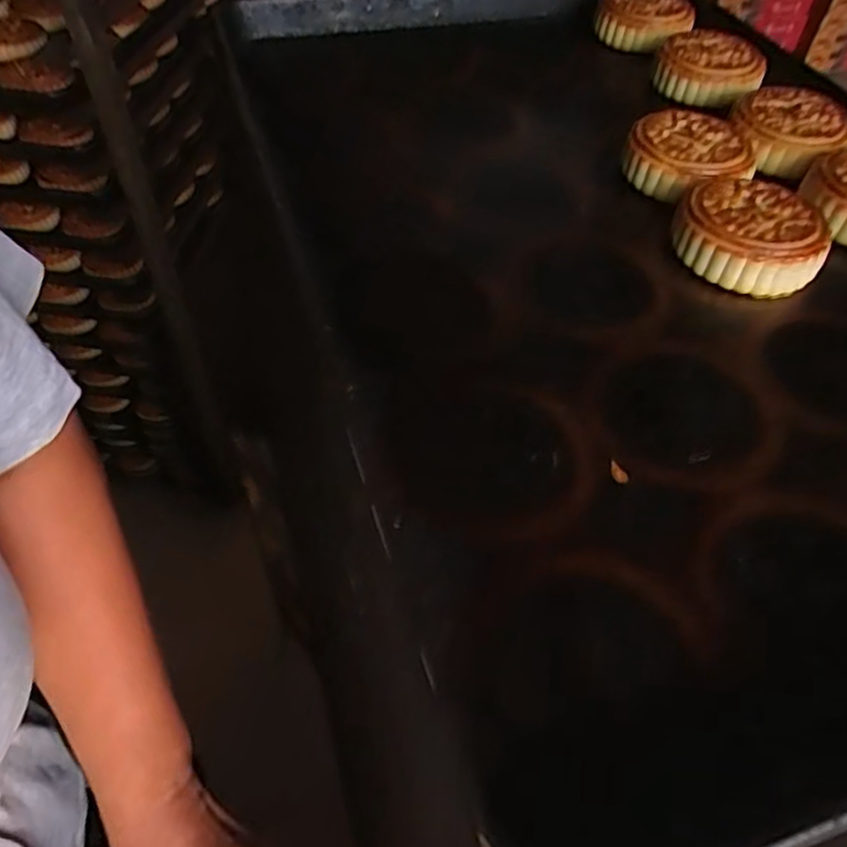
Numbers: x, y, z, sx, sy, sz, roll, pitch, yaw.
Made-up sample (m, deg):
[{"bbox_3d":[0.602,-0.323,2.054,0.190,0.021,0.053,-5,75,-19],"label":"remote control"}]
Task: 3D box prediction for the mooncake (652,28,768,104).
[{"bbox_3d":[0.211,-0.263,0.502,0.073,0.027,0.076,22,50,14],"label":"mooncake"}]

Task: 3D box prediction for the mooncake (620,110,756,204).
[{"bbox_3d":[0.163,-0.163,0.419,0.072,0.030,0.070,3,48,-3],"label":"mooncake"}]

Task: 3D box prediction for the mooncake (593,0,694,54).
[{"bbox_3d":[0.178,-0.328,0.552,0.073,0.031,0.070,15,48,8],"label":"mooncake"}]

